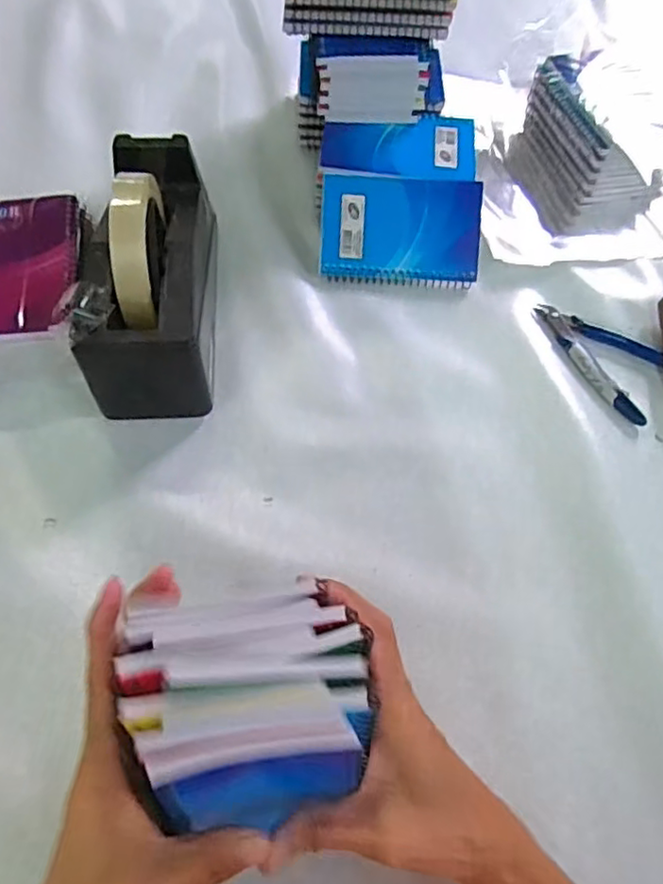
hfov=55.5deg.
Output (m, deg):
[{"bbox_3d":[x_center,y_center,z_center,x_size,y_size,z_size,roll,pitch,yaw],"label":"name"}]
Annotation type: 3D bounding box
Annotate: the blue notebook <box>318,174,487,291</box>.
[{"bbox_3d":[0.057,-0.172,0.518,0.128,0.006,0.084,3,96,-1],"label":"blue notebook"}]

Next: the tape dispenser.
[{"bbox_3d":[-0.125,-0.123,0.441,0.077,0.125,0.209,-2,61,-4],"label":"tape dispenser"}]

